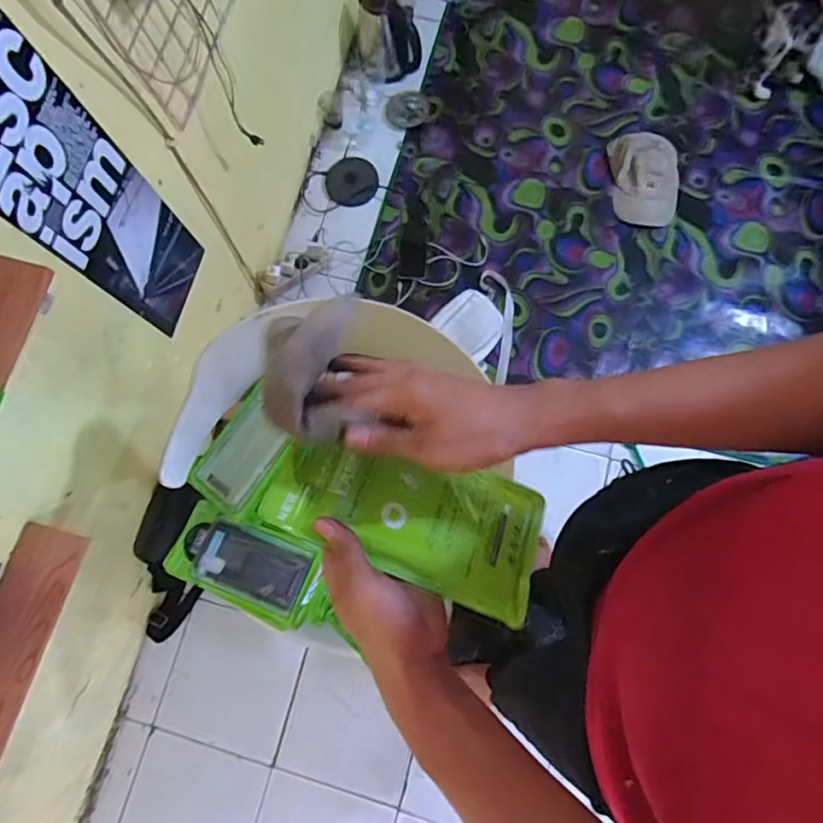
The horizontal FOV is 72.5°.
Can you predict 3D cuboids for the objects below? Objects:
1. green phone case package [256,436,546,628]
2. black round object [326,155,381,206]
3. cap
[{"bbox_3d":[0.002,0.073,0.428,0.205,0.013,0.105,26,61,-8],"label":"green phone case package"},{"bbox_3d":[-0.170,-0.648,1.577,0.145,0.033,0.161,-38,80,-9],"label":"black round object"},{"bbox_3d":[0.640,-0.636,1.529,0.178,0.063,0.261,-11,77,-4],"label":"cap"}]

